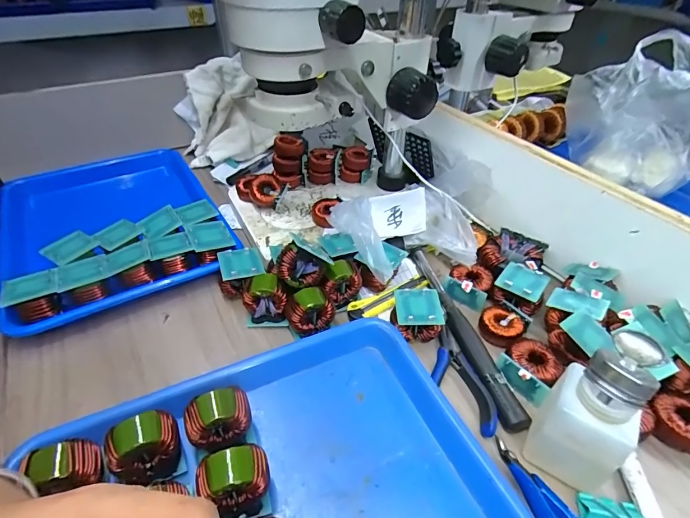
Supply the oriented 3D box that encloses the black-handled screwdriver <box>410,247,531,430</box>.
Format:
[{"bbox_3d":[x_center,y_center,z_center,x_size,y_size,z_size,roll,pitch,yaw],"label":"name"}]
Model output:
[{"bbox_3d":[0.120,0.068,0.427,0.023,0.019,0.238,-7,41,-10],"label":"black-handled screwdriver"}]

